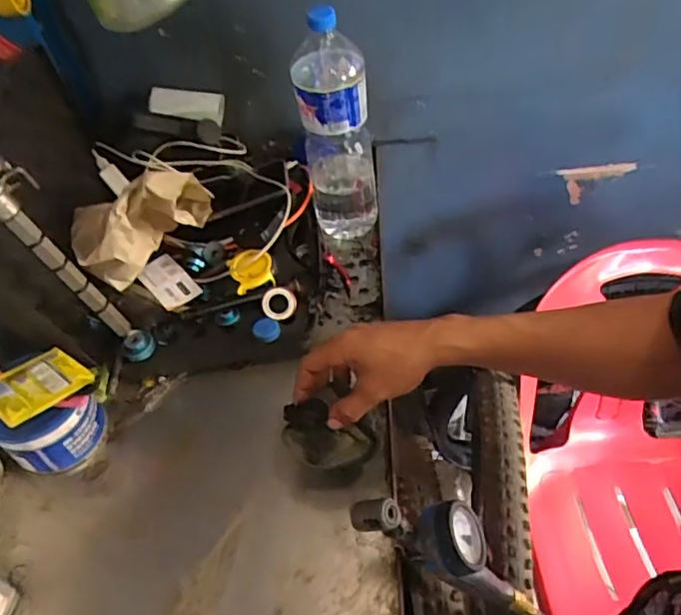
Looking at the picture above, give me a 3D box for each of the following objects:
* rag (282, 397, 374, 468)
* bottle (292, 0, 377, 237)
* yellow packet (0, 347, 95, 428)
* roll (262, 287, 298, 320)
[{"bbox_3d":[-0.013,0.123,0.546,0.084,0.045,0.046,1,50,5],"label":"rag"},{"bbox_3d":[-0.003,-0.225,0.758,0.096,0.299,0.096,-2,50,3],"label":"bottle"},{"bbox_3d":[-0.305,0.076,0.574,0.077,0.007,0.088,26,41,27],"label":"yellow packet"},{"bbox_3d":[-0.072,-0.004,0.684,0.040,0.011,0.040,1,80,-4],"label":"roll"}]

